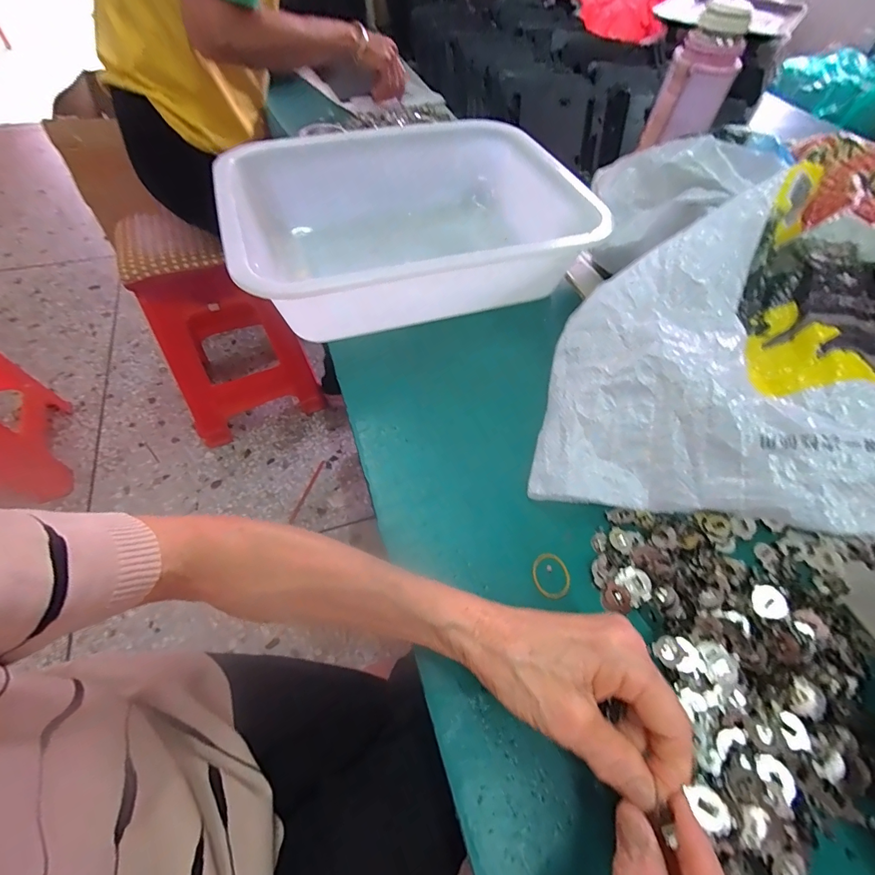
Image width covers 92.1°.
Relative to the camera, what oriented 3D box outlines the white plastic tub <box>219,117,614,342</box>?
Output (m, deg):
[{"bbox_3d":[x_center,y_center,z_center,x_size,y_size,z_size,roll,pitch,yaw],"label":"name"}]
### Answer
[{"bbox_3d":[-0.037,-0.232,0.469,0.350,0.096,0.273,-15,57,-14],"label":"white plastic tub"}]

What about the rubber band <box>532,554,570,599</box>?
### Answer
[{"bbox_3d":[0.082,0.100,0.307,0.026,0.004,0.034,-5,52,8],"label":"rubber band"}]

